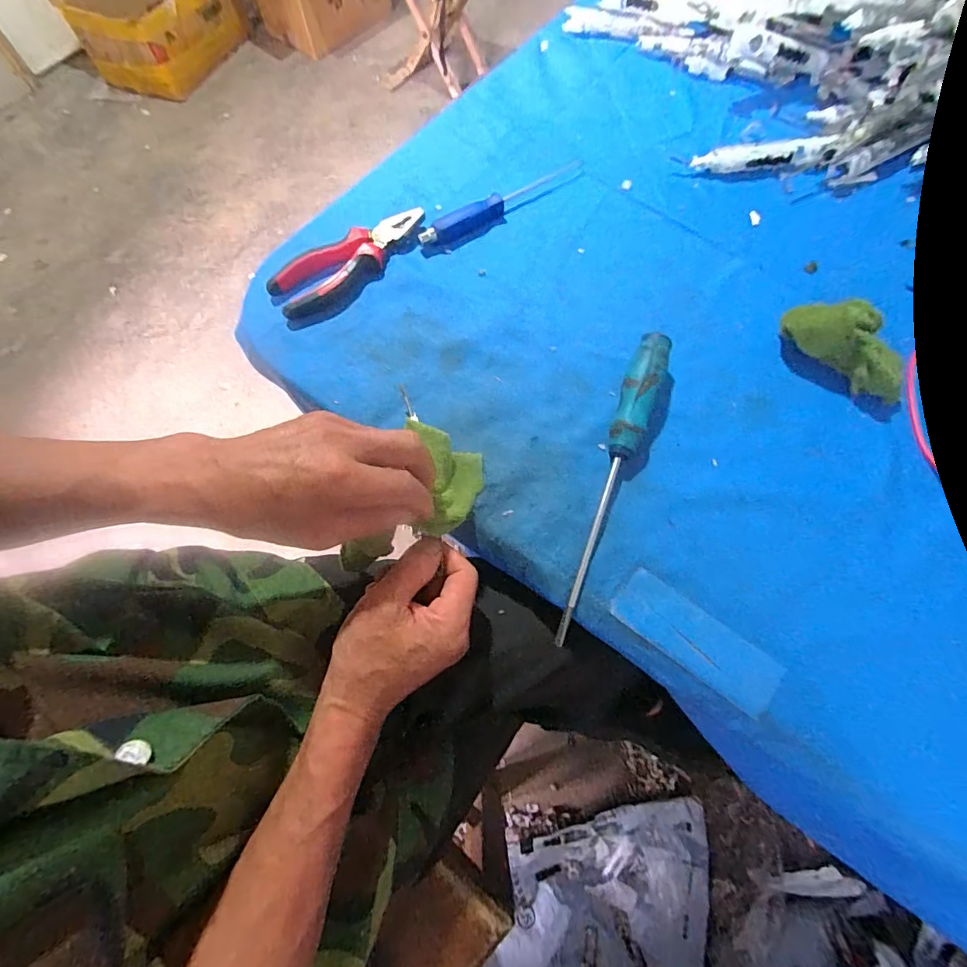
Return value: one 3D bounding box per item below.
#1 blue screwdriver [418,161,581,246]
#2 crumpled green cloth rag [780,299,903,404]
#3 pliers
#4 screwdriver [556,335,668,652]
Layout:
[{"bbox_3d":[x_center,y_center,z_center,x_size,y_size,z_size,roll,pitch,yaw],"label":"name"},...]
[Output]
[{"bbox_3d":[0.021,-0.275,0.463,0.188,0.014,0.020,-34,72,-12],"label":"blue screwdriver"},{"bbox_3d":[0.302,-0.114,0.389,0.108,0.047,0.053,39,73,15],"label":"crumpled green cloth rag"},{"bbox_3d":[-0.116,-0.203,0.436,0.156,0.021,0.056,-31,71,-11],"label":"pliers"},{"bbox_3d":[0.093,-0.008,0.353,0.026,0.031,0.246,22,70,9],"label":"screwdriver"}]

